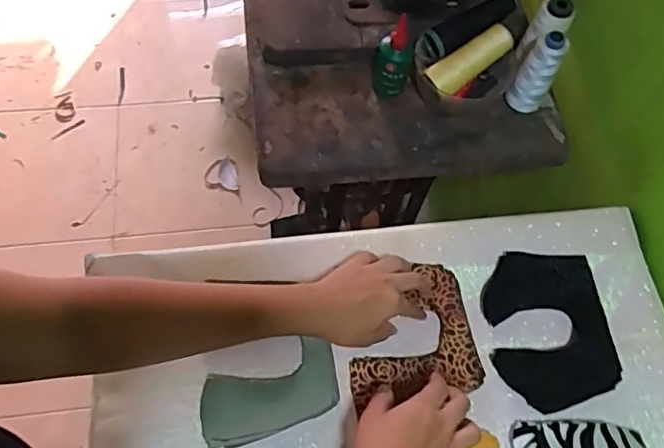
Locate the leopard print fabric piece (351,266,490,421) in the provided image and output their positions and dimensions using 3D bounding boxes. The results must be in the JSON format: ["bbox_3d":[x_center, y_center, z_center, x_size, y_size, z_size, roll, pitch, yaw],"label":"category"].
[{"bbox_3d":[0.077,0.113,0.594,0.133,0.013,0.127,-11,66,-6],"label":"leopard print fabric piece"}]

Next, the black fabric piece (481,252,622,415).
[{"bbox_3d":[0.224,0.105,0.594,0.121,0.011,0.155,-5,65,-6],"label":"black fabric piece"}]

